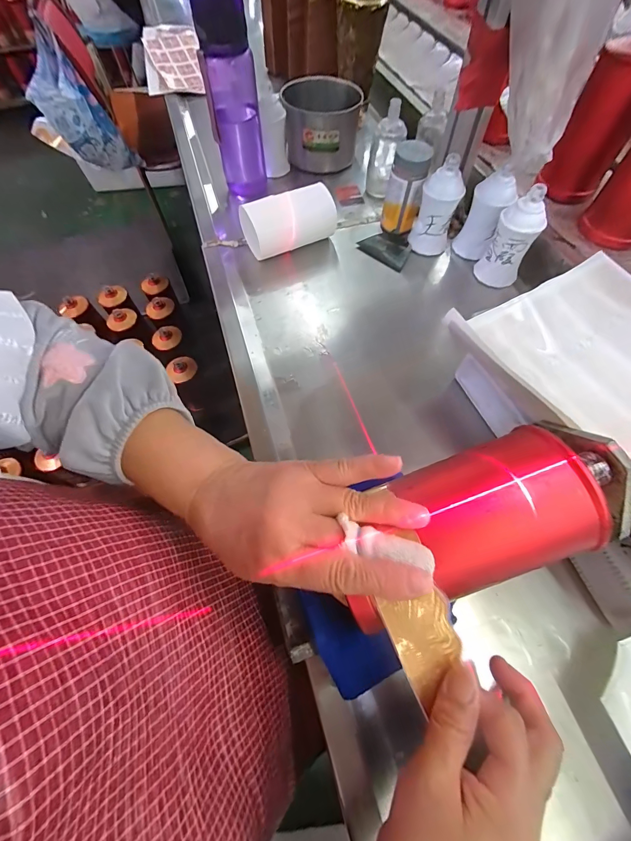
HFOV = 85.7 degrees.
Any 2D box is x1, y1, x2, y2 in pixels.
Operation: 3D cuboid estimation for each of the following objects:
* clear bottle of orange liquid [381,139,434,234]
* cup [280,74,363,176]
[{"bbox_3d":[0.134,-0.347,0.506,0.054,0.109,0.055,19,65,11],"label":"clear bottle of orange liquid"},{"bbox_3d":[0.011,-0.528,0.613,0.132,0.095,0.124,0,63,2],"label":"cup"}]

